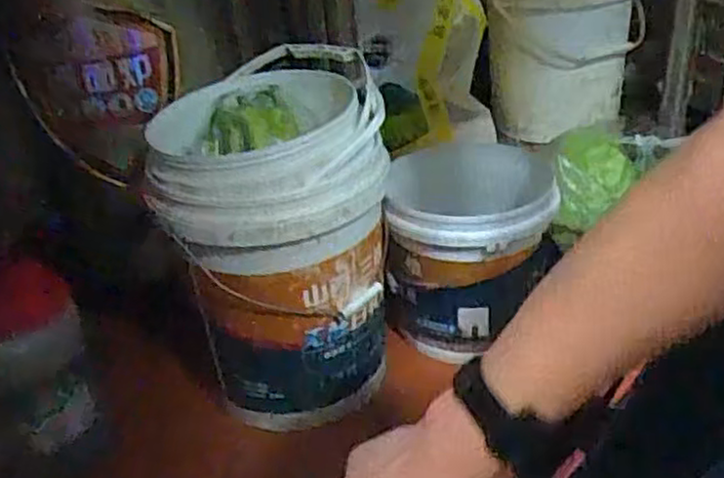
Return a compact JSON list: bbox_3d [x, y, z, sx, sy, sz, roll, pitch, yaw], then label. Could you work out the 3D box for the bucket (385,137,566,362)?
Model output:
[{"bbox_3d":[0.171,0.012,1.156,0.237,0.251,0.257,-4,28,2],"label":"bucket"}]

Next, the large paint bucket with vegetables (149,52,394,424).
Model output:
[{"bbox_3d":[-0.104,-0.002,1.018,0.265,0.435,0.291,-6,28,-3],"label":"large paint bucket with vegetables"}]

